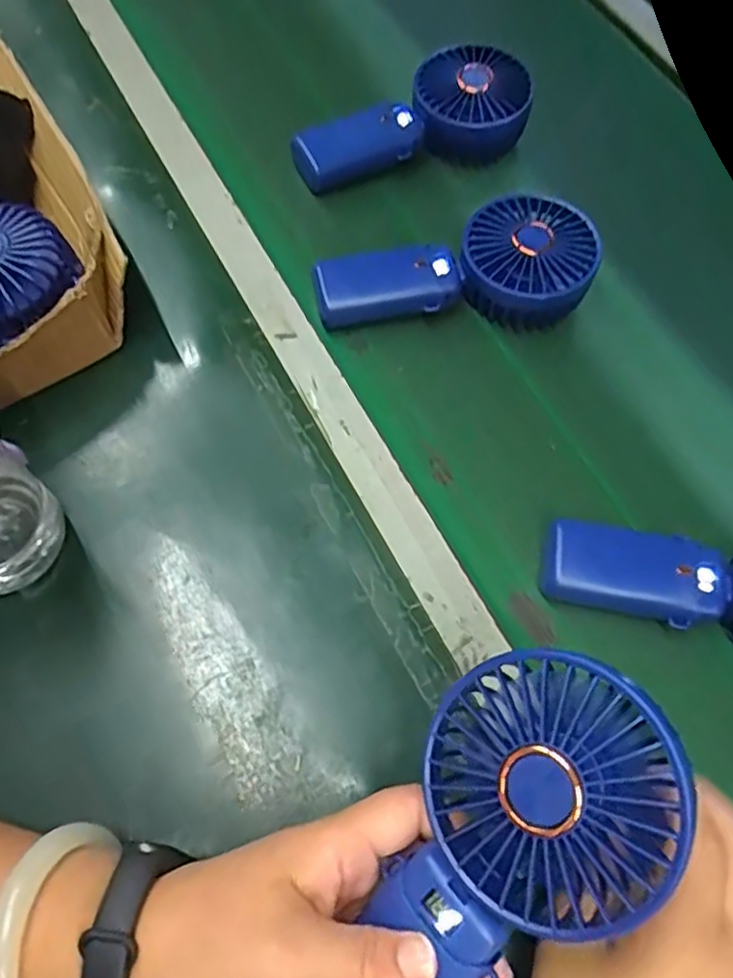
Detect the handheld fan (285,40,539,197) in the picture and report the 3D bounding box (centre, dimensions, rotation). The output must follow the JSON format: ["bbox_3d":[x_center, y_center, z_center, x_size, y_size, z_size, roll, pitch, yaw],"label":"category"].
[{"bbox_3d":[0.029,-0.275,0.498,0.179,0.042,0.081,-25,69,-14],"label":"handheld fan"}]

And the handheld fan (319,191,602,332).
[{"bbox_3d":[0.060,-0.137,0.442,0.179,0.041,0.080,-15,65,-12],"label":"handheld fan"}]

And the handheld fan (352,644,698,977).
[{"bbox_3d":[0.037,0.141,0.233,0.085,0.045,0.181,36,94,15],"label":"handheld fan"}]

